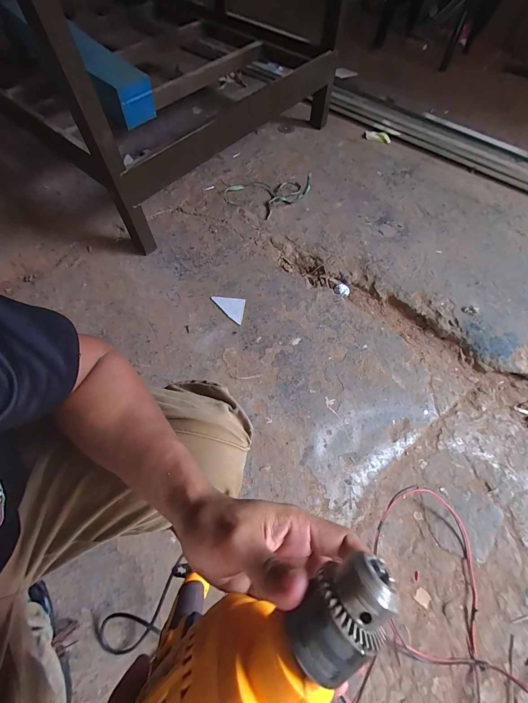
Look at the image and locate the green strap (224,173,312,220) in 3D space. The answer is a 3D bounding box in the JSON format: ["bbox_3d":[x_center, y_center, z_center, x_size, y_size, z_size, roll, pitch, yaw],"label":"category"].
[{"bbox_3d":[0.015,-0.568,1.035,0.315,0.054,0.222,-5,64,-3],"label":"green strap"}]

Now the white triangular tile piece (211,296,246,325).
[{"bbox_3d":[-0.109,-0.124,0.846,0.100,0.006,0.081,7,64,2],"label":"white triangular tile piece"}]

